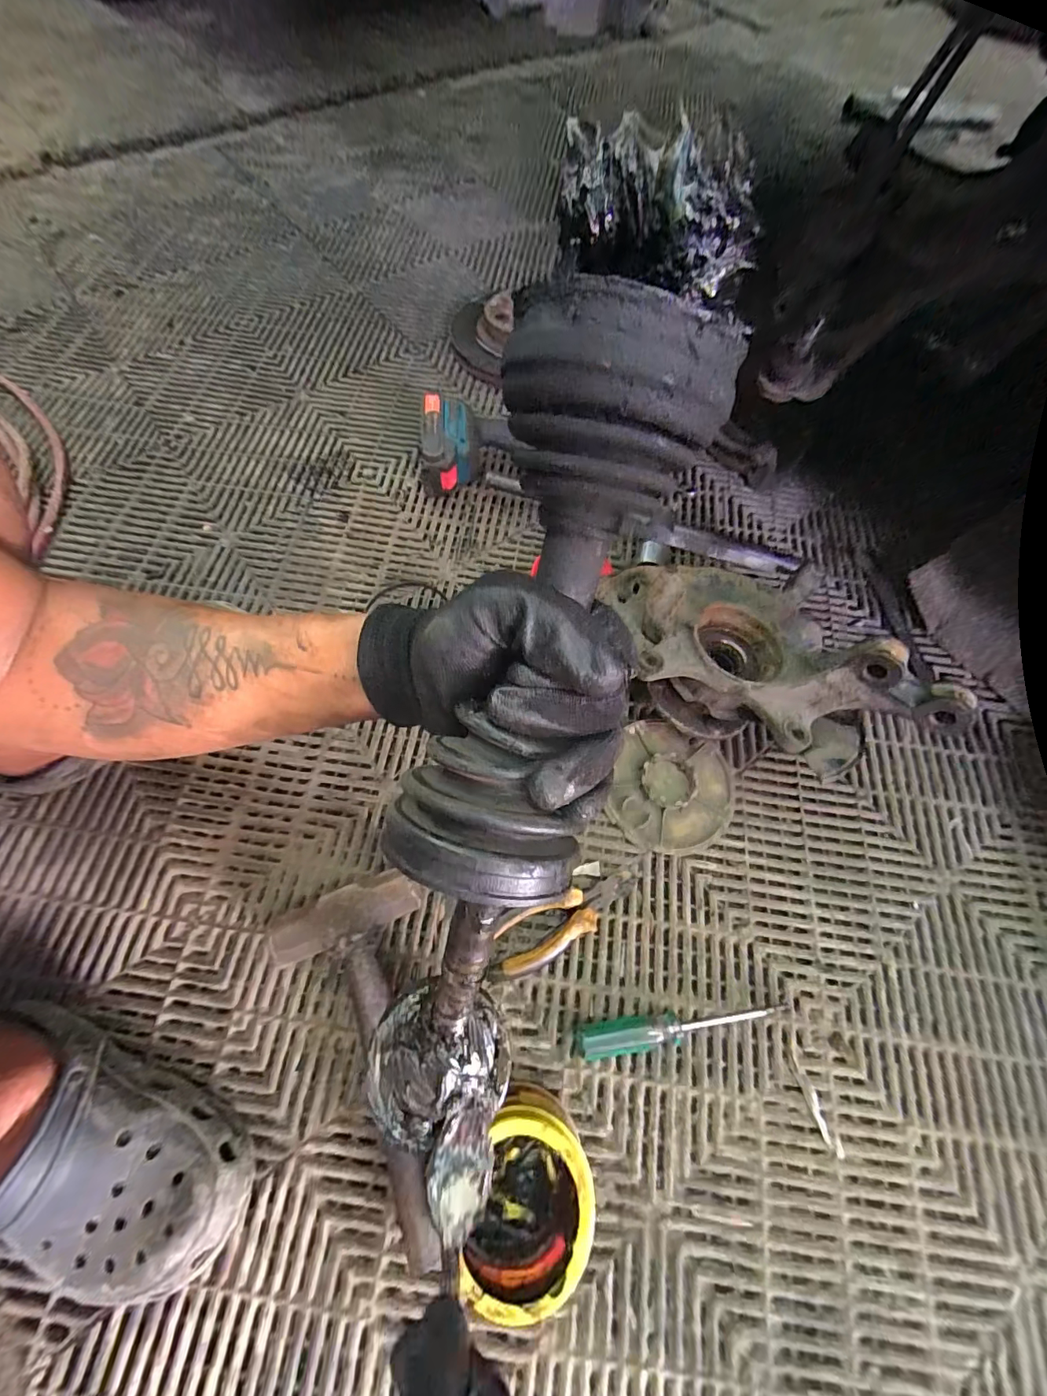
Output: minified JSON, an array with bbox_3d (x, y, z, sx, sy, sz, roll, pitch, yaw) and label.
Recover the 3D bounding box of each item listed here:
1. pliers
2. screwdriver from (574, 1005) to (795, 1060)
[{"bbox_3d":[0.037,0.206,0.435,0.150,0.025,0.046,-24,69,-12],"label":"pliers"},{"bbox_3d":[0.137,0.285,0.404,0.183,0.029,0.028,-6,66,-4],"label":"screwdriver"}]

